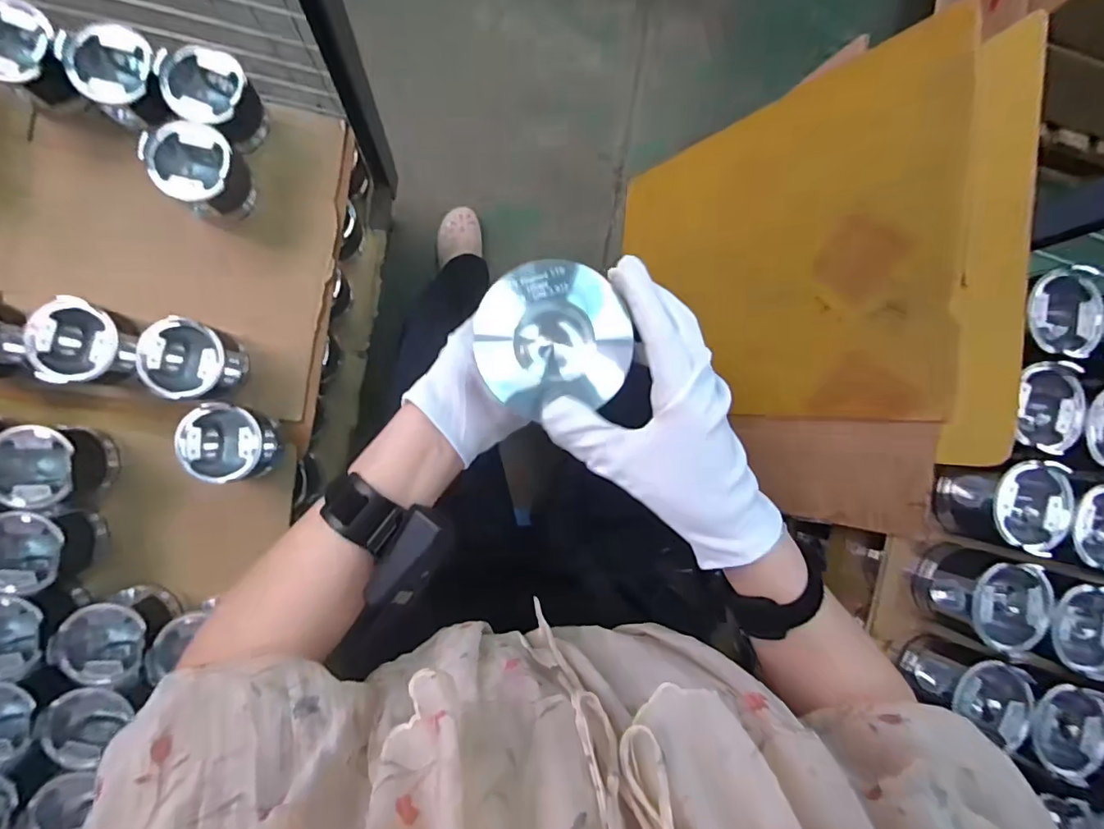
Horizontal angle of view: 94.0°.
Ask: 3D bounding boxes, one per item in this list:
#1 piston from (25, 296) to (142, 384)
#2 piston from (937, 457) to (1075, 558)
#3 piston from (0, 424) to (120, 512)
[{"bbox_3d":[-0.583,-0.088,0.645,0.102,0.064,0.100,19,86,-8],"label":"piston"},{"bbox_3d":[0.519,0.100,0.594,0.098,0.083,0.097,5,88,-8],"label":"piston"},{"bbox_3d":[-0.627,0.062,0.644,0.104,0.089,0.095,0,89,-8],"label":"piston"}]

